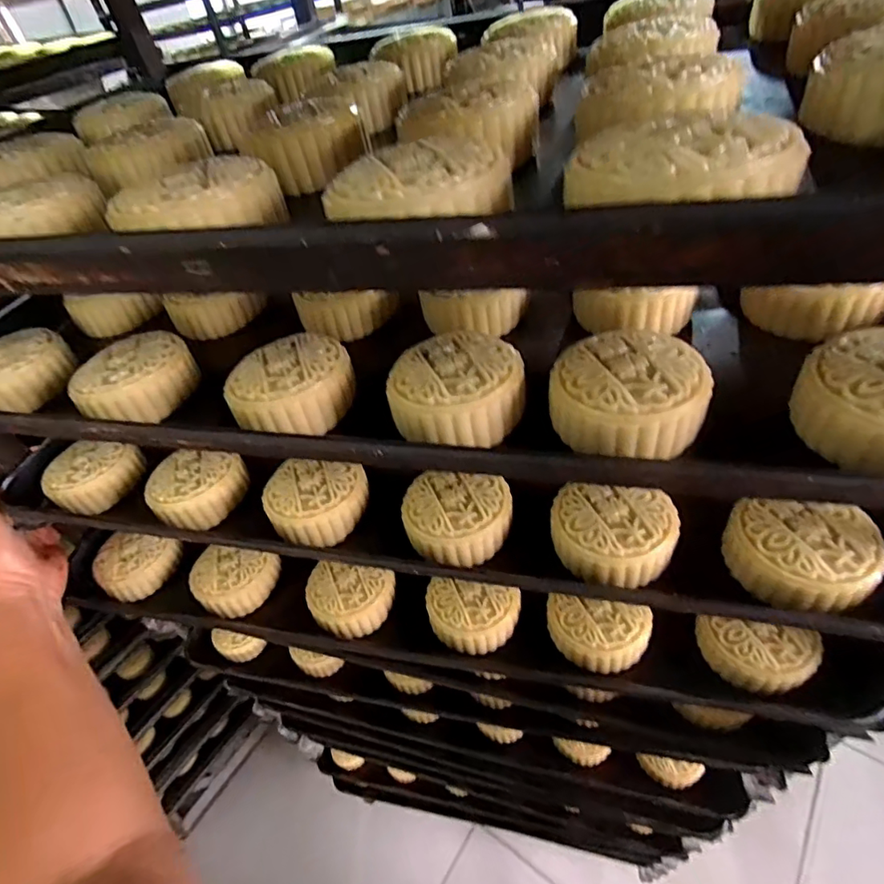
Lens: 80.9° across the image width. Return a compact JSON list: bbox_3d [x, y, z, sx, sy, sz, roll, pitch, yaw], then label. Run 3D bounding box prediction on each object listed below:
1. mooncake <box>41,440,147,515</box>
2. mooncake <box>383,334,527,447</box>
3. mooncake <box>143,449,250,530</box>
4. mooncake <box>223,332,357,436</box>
[{"bbox_3d":[-0.271,0.022,0.398,0.064,0.027,0.060,-3,46,3],"label":"mooncake"},{"bbox_3d":[0.007,-0.028,0.253,0.064,0.025,0.061,-4,46,2],"label":"mooncake"},{"bbox_3d":[-0.175,0.034,0.364,0.064,0.027,0.052,1,47,7],"label":"mooncake"},{"bbox_3d":[-0.081,-0.029,0.281,0.063,0.030,0.063,-25,49,-17],"label":"mooncake"}]

